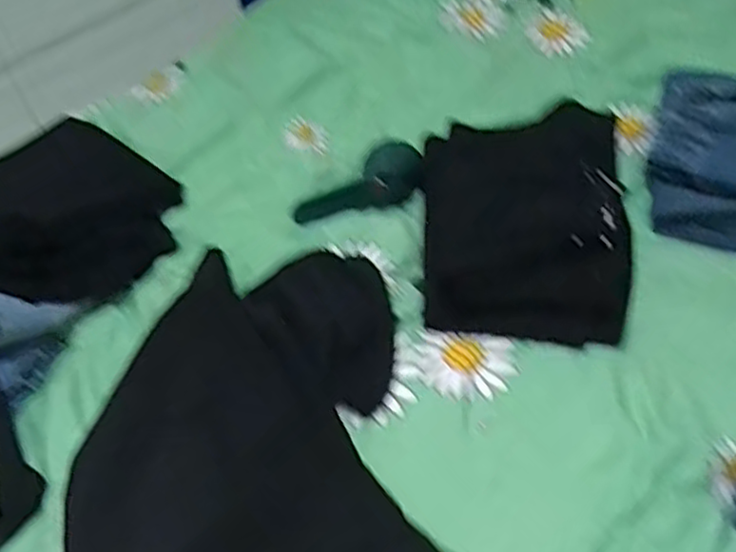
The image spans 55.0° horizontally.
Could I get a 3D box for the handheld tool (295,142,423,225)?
[{"bbox_3d":[-0.010,-0.101,0.817,0.160,0.032,0.075,-26,55,0],"label":"handheld tool"}]

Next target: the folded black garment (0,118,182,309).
[{"bbox_3d":[-0.353,-0.080,0.775,0.253,0.096,0.237,28,59,22],"label":"folded black garment"}]

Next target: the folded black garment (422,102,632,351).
[{"bbox_3d":[0.163,-0.078,0.721,0.205,0.110,0.259,1,53,4],"label":"folded black garment"}]

